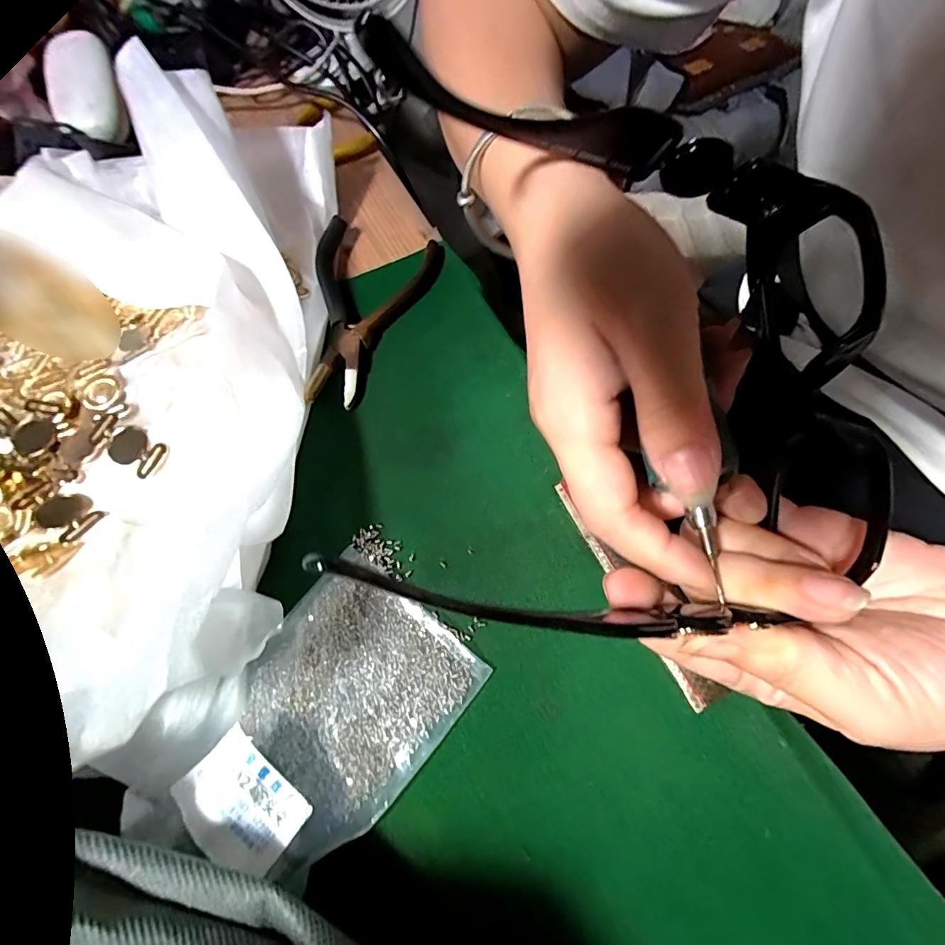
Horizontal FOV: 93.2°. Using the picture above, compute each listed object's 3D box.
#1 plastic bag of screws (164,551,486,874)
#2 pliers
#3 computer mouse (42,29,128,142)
[{"bbox_3d":[-0.061,0.101,0.194,0.088,0.021,0.110,35,59,17],"label":"plastic bag of screws"},{"bbox_3d":[-0.074,-0.108,0.289,0.082,0.015,0.138,11,66,9],"label":"pliers"},{"bbox_3d":[-0.323,-0.321,0.368,0.060,0.037,0.085,-29,66,-9],"label":"computer mouse"}]

